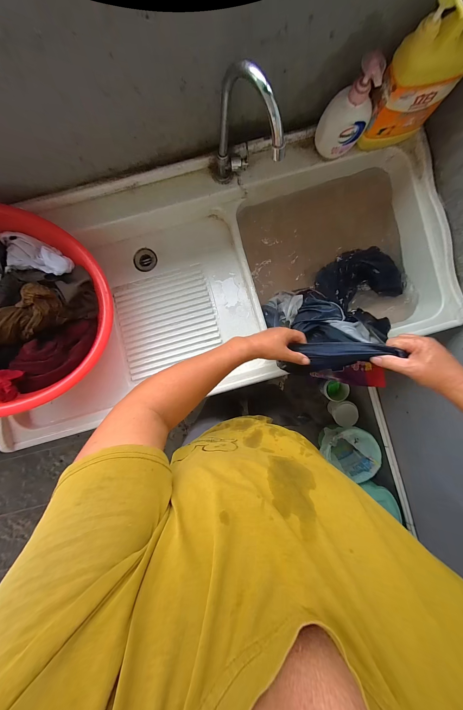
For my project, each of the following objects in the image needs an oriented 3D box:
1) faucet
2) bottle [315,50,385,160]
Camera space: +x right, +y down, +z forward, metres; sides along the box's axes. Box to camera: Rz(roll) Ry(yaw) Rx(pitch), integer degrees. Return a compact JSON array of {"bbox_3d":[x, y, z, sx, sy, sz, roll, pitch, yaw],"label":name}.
[{"bbox_3d":[0.028,-0.389,0.456,0.065,0.247,0.147,-22,92,-1],"label":"faucet"},{"bbox_3d":[0.247,-0.503,0.482,0.089,0.156,0.069,-34,92,0],"label":"bottle"}]

